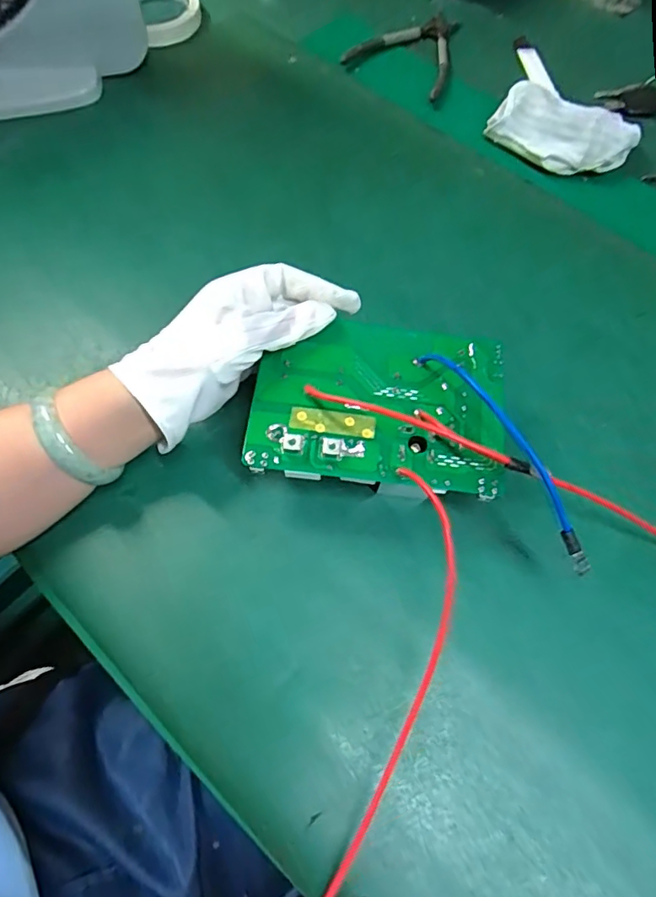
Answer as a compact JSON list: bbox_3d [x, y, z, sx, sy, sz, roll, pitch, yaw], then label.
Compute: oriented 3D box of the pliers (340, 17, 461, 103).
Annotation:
[{"bbox_3d":[0.089,-0.416,0.553,0.106,0.008,0.120,29,69,11],"label":"pliers"}]

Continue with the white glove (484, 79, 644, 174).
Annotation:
[{"bbox_3d":[0.215,-0.289,0.492,0.117,0.035,0.071,36,71,13],"label":"white glove"}]

